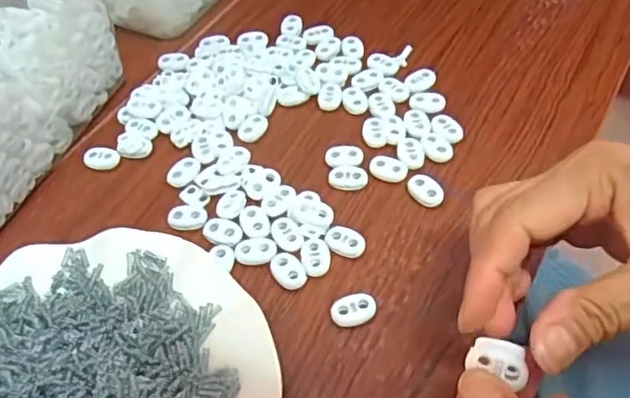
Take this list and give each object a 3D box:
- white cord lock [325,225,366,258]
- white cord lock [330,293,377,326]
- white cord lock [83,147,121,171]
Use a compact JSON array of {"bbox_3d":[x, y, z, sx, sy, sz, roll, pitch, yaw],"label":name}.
[{"bbox_3d":[0.016,0.023,0.336,0.022,0.006,0.015,18,56,18],"label":"white cord lock"},{"bbox_3d":[0.019,0.055,0.310,0.023,0.006,0.016,-14,52,-6],"label":"white cord lock"},{"bbox_3d":[-0.136,-0.026,0.392,0.023,0.006,0.014,2,52,7],"label":"white cord lock"}]

